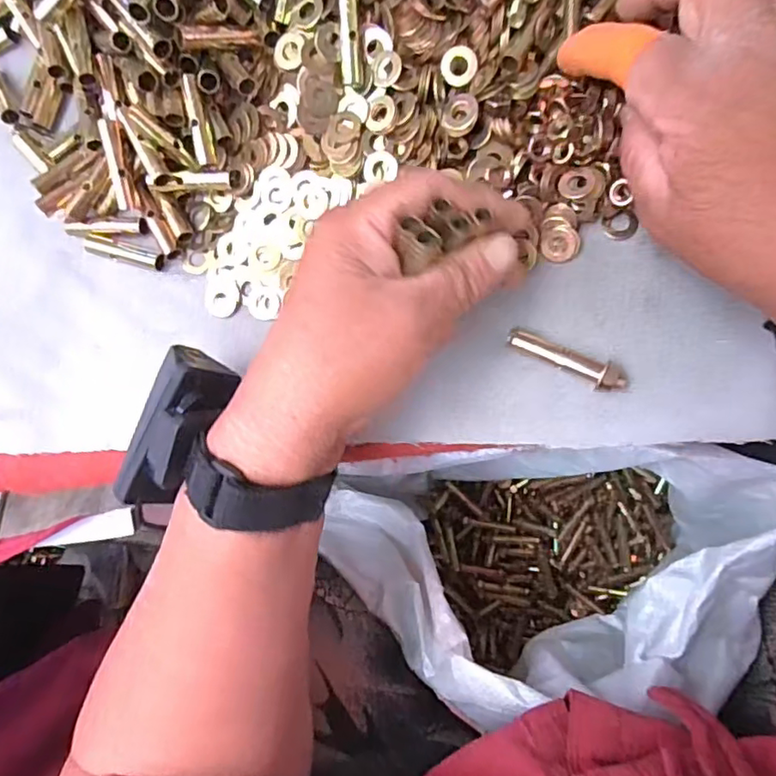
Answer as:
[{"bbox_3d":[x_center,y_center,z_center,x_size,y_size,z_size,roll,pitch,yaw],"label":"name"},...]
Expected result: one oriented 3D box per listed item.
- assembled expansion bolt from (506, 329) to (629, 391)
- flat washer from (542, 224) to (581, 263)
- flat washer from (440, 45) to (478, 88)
[{"bbox_3d":[0.083,-0.013,0.271,0.057,0.014,0.013,24,91,9],"label":"assembled expansion bolt"},{"bbox_3d":[0.082,-0.069,0.277,0.017,0.004,0.016,8,88,9],"label":"flat washer"},{"bbox_3d":[0.033,-0.148,0.269,0.016,0.004,0.017,2,111,6],"label":"flat washer"}]

